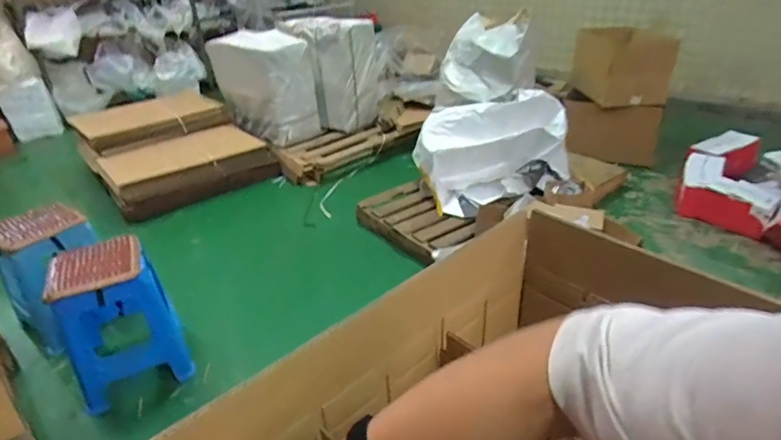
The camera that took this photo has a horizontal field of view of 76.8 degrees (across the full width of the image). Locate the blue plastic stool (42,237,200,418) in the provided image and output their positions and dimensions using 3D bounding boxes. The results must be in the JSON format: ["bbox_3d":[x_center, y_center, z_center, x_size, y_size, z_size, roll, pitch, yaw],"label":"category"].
[{"bbox_3d":[-0.918,0.327,1.686,0.338,0.443,0.323,-16,33,-21],"label":"blue plastic stool"}]

